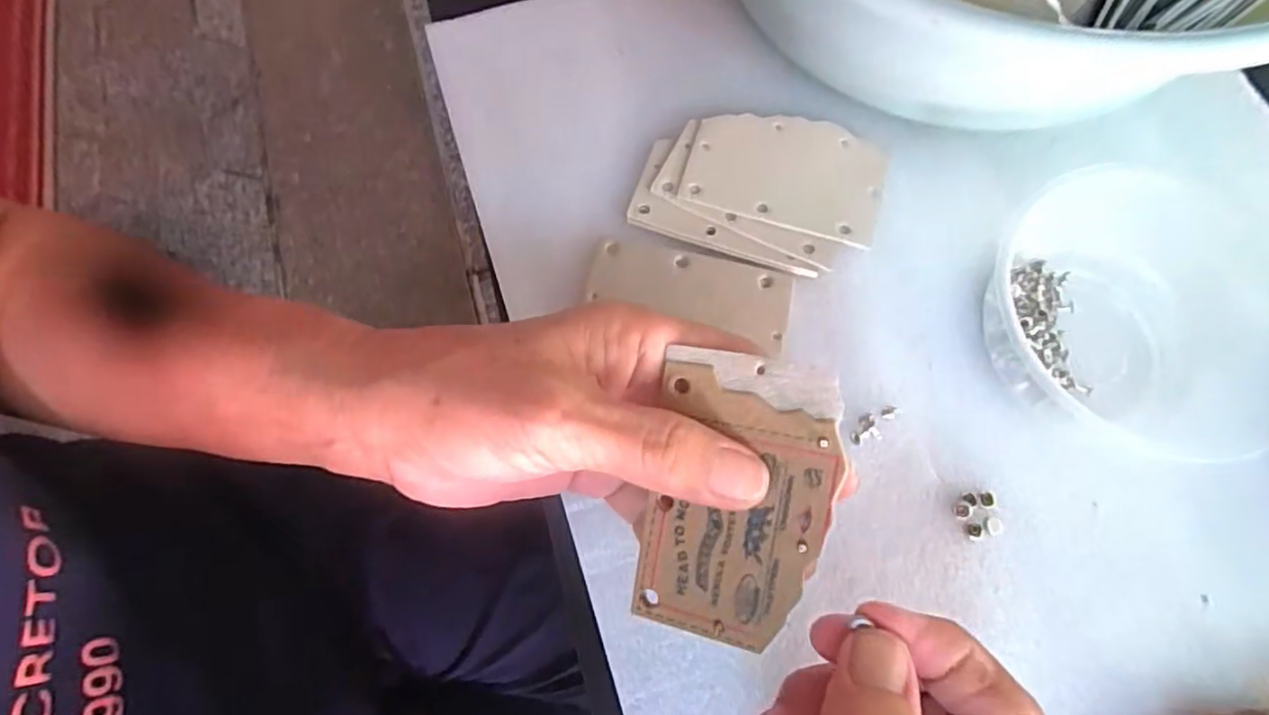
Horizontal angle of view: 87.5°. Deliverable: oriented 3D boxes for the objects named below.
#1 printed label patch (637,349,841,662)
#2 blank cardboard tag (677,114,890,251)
[{"bbox_3d":[0.029,0.042,0.195,0.053,0.006,0.082,11,90,24],"label":"printed label patch"},{"bbox_3d":[0.067,-0.082,0.291,0.083,0.005,0.055,16,73,4],"label":"blank cardboard tag"}]

